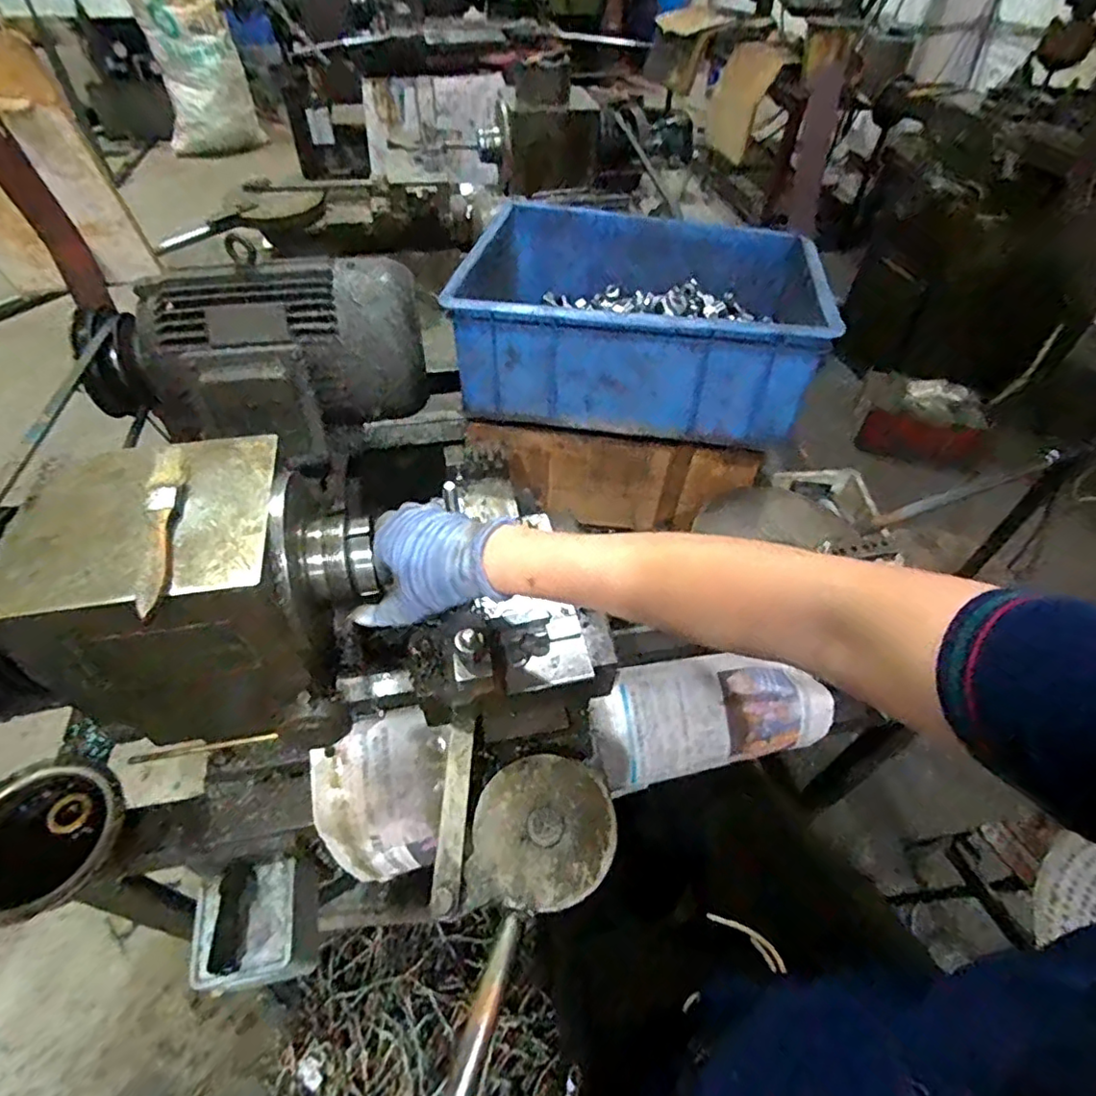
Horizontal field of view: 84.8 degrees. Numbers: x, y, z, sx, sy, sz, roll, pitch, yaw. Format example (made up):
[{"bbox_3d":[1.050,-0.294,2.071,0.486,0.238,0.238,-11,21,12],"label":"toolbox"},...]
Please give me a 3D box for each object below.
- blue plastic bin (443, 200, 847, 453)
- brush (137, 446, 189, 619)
[{"bbox_3d":[0.111,-0.285,0.730,0.393,0.139,0.299,9,49,5],"label":"blue plastic bin"},{"bbox_3d":[-0.267,-0.017,0.412,0.023,0.011,0.146,-10,50,-11],"label":"brush"}]

